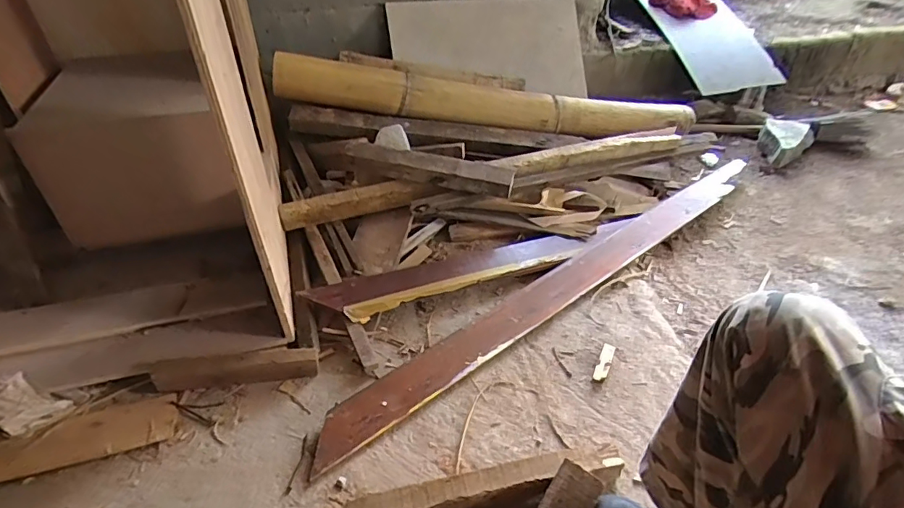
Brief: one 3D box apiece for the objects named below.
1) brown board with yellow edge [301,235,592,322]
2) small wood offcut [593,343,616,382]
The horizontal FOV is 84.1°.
[{"bbox_3d":[0.004,0.033,1.125,0.634,0.022,0.124,-17,43,-20],"label":"brown board with yellow edge"},{"bbox_3d":[0.301,0.213,0.987,0.025,0.016,0.092,17,42,18],"label":"small wood offcut"}]

